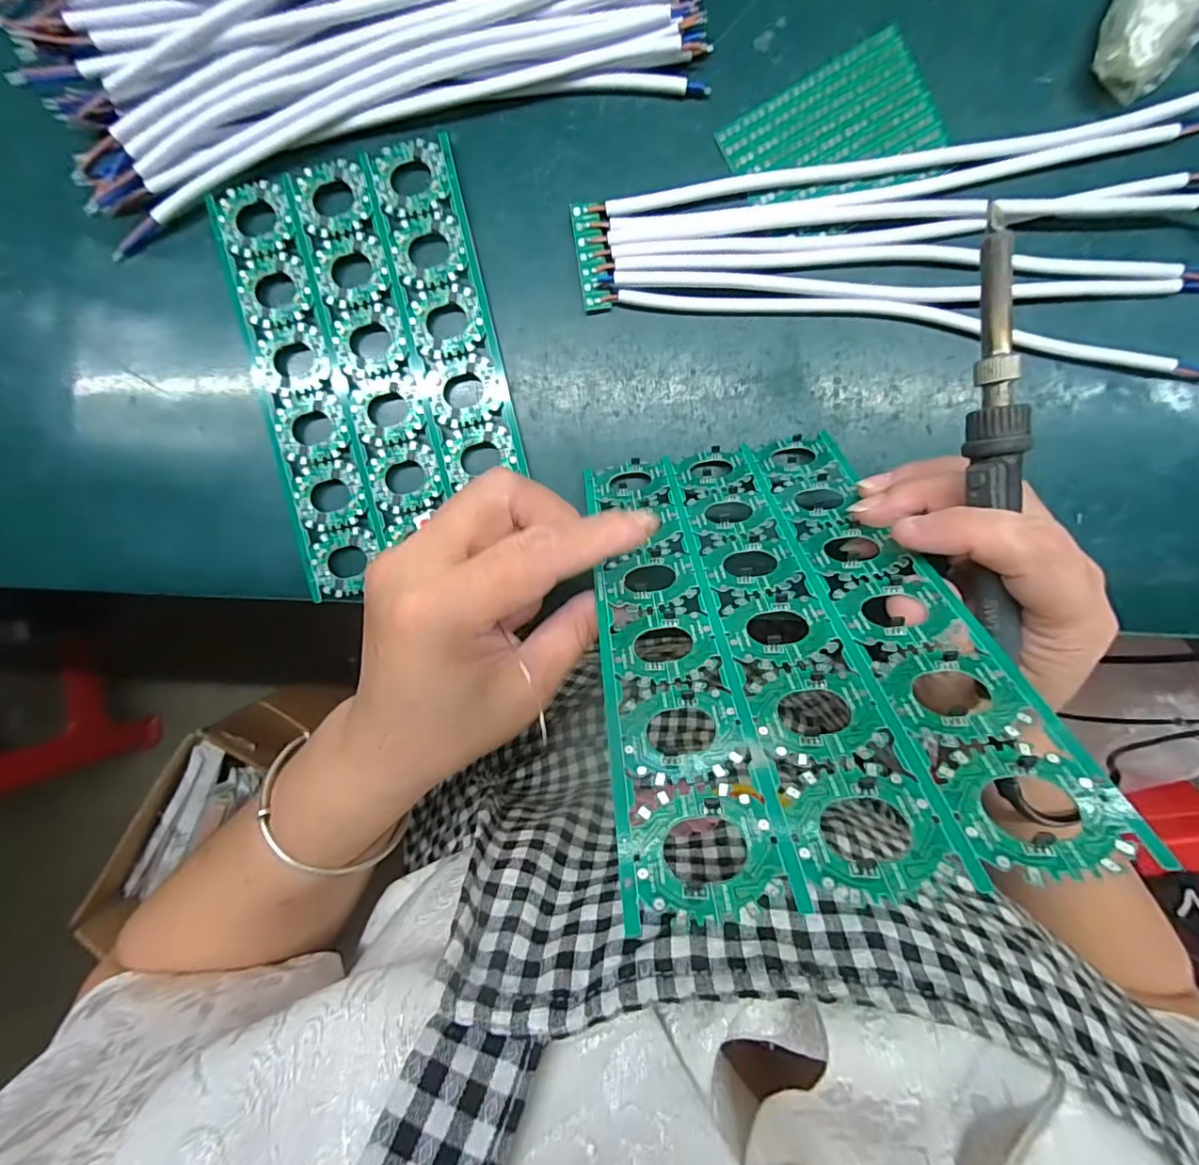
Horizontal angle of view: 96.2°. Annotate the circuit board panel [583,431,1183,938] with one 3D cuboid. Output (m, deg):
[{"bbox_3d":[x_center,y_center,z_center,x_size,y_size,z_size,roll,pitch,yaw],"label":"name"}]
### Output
[{"bbox_3d":[0.058,0.004,0.193,0.118,0.195,0.004,-9,131,3],"label":"circuit board panel"}]

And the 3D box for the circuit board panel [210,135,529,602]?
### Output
[{"bbox_3d":[-0.109,-0.104,0.266,0.118,0.007,0.198,-13,94,3],"label":"circuit board panel"}]

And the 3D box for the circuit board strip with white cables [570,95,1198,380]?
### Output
[{"bbox_3d":[0.140,-0.161,0.254,0.295,0.009,0.113,1,94,2],"label":"circuit board strip with white cables"}]

